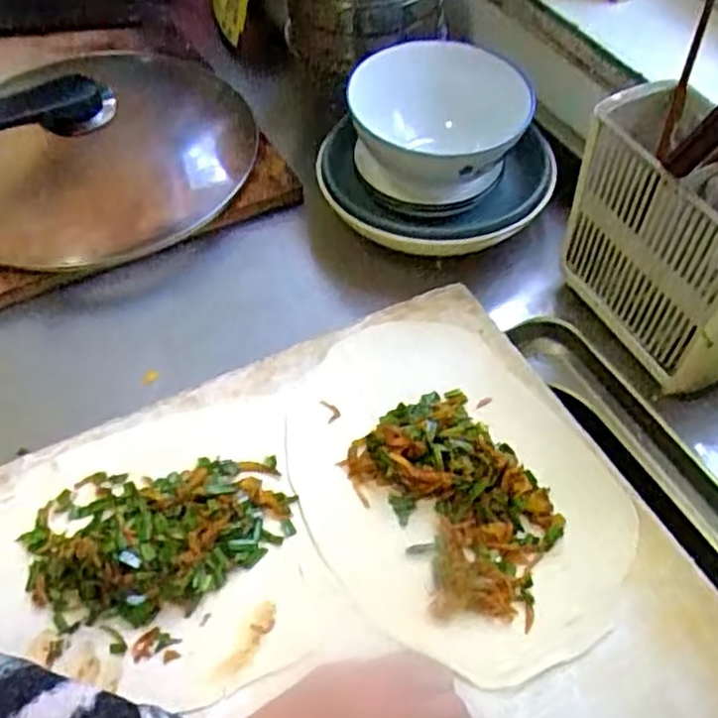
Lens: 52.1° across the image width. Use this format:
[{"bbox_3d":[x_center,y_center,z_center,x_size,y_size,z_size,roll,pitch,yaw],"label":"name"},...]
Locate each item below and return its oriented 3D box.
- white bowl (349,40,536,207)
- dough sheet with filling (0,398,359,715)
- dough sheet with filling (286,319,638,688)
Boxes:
[{"bbox_3d":[0.061,-0.187,0.589,0.128,0.079,0.128,0,52,0],"label":"white bowl"},{"bbox_3d":[-0.128,0.116,0.439,0.201,0.026,0.174,-17,56,-10],"label":"dough sheet with filling"},{"bbox_3d":[0.055,0.070,0.465,0.177,0.025,0.242,-31,60,-18],"label":"dough sheet with filling"}]

